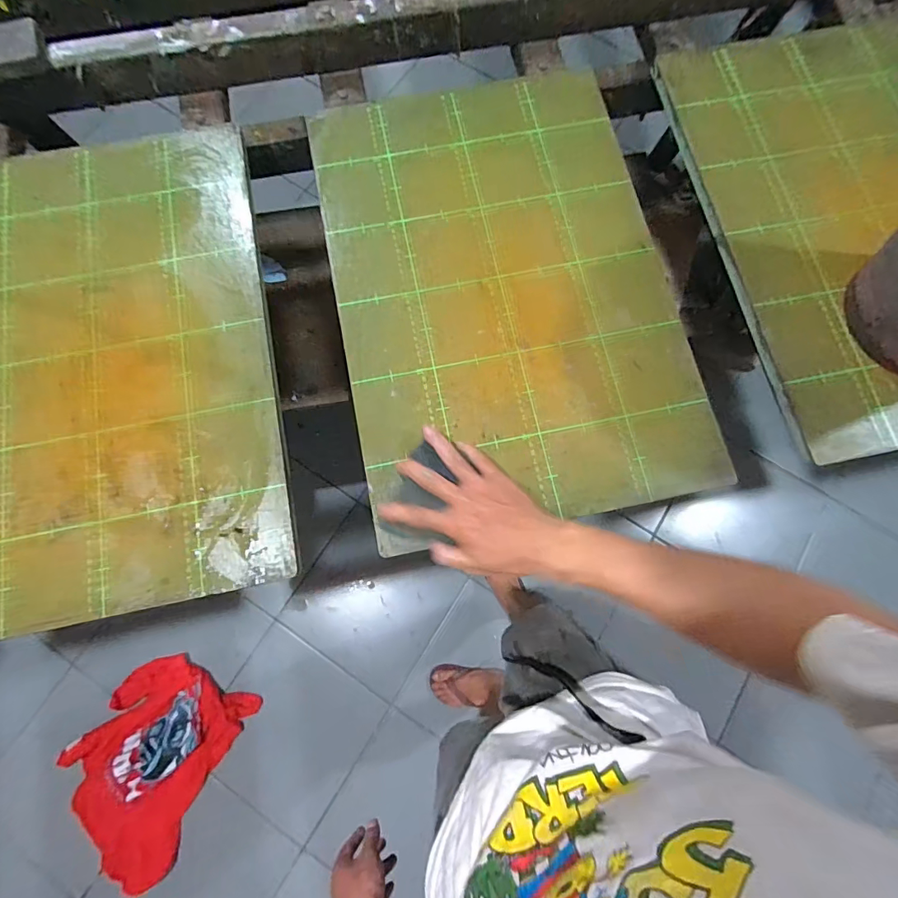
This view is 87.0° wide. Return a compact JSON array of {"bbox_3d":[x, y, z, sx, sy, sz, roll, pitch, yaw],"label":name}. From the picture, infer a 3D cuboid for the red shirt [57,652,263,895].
[{"bbox_3d":[-0.792,0.819,1.251,0.371,0.062,0.477,30,79,6],"label":"red shirt"}]

